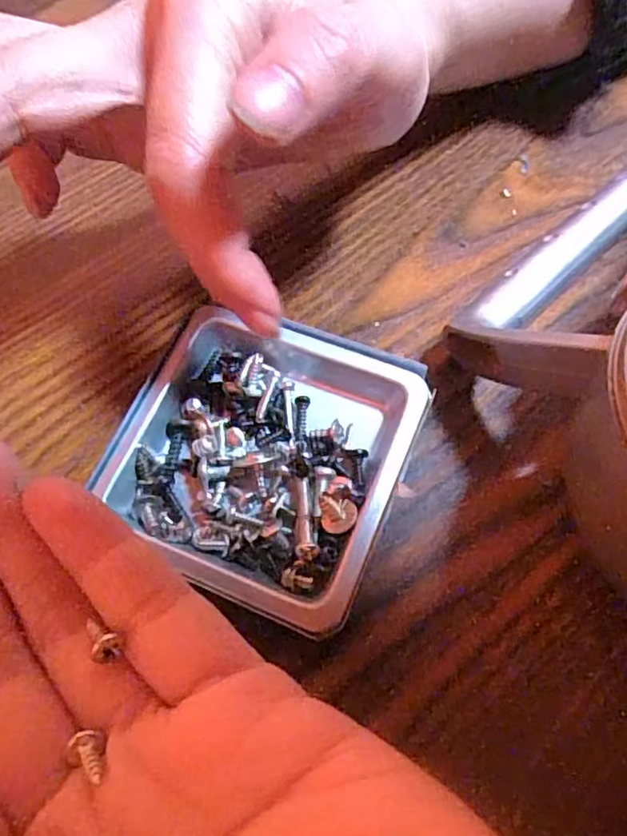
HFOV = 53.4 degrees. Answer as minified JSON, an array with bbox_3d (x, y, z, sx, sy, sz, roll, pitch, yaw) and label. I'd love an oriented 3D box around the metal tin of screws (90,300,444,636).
[{"bbox_3d":[-0.014,0.008,0.158,0.070,0.017,0.069,20,60,12],"label":"metal tin of screws"}]

